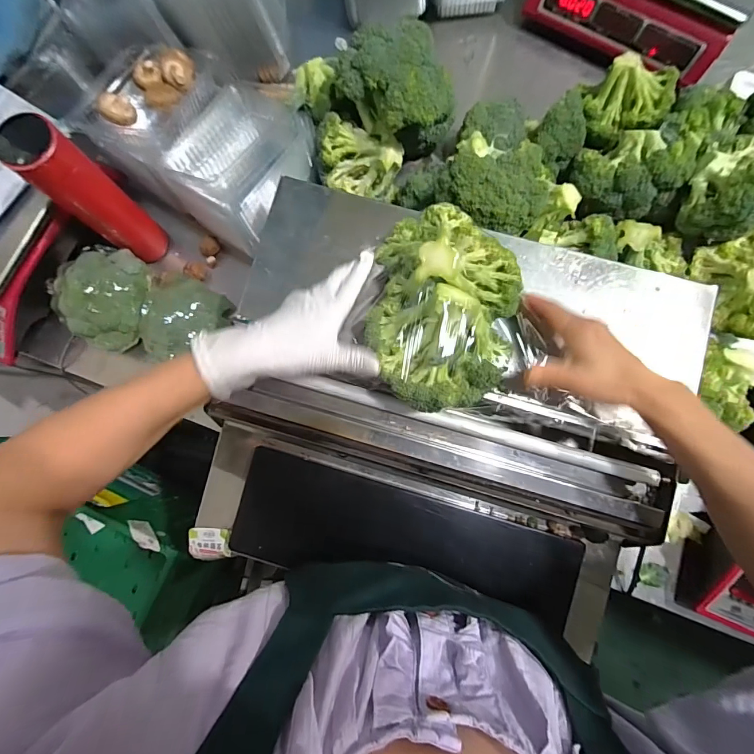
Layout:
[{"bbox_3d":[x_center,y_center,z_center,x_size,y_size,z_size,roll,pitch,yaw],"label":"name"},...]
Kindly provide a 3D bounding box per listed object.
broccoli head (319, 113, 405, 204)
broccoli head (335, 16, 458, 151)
[{"bbox_3d":[-0.022,-0.294,0.539,0.109,0.084,0.073,12,82,3],"label":"broccoli head"},{"bbox_3d":[0.028,-0.357,0.507,0.120,0.130,0.111,0,82,1],"label":"broccoli head"}]

